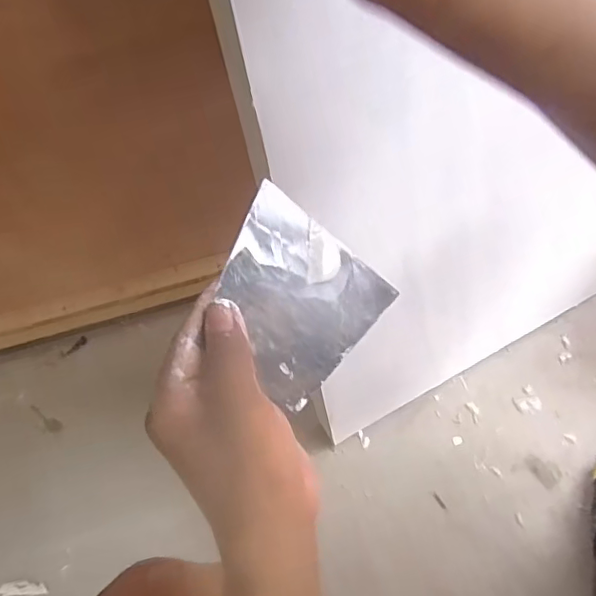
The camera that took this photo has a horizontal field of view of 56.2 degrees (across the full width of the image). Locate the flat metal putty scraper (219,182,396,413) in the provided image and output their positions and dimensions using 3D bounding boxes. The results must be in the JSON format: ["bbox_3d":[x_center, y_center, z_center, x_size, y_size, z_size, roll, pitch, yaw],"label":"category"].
[{"bbox_3d":[-0.003,0.003,0.323,0.100,0.004,0.095,38,75,-18],"label":"flat metal putty scraper"}]

